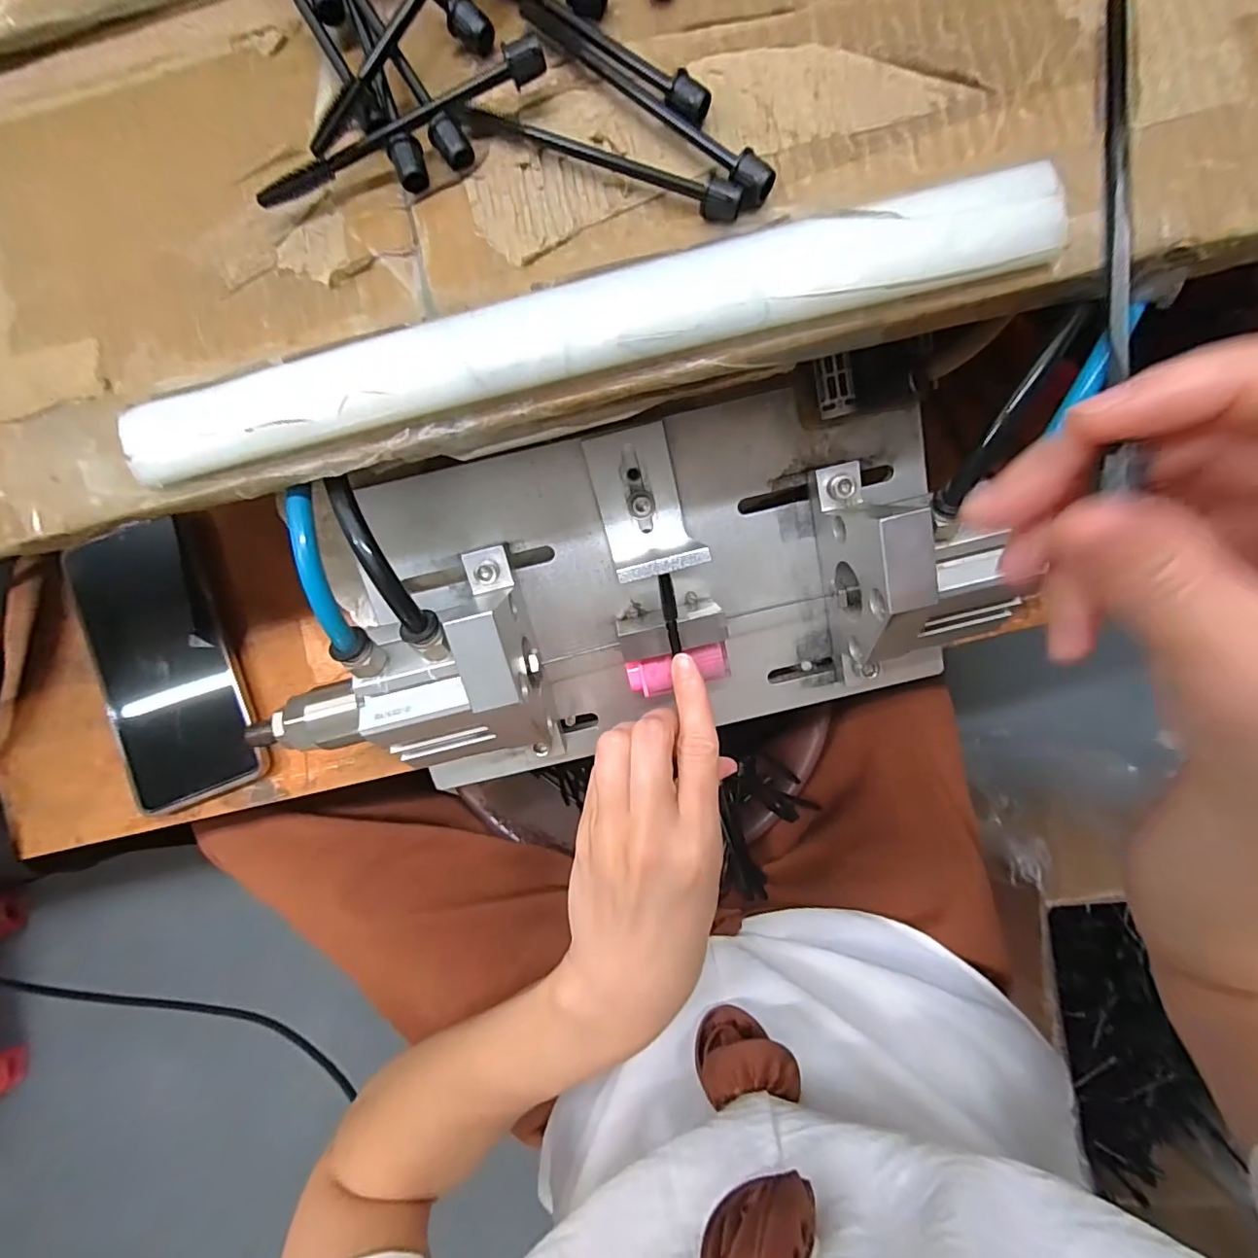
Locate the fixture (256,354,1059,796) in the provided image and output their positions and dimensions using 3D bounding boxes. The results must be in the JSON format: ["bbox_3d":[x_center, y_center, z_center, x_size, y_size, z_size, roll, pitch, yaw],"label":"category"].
[{"bbox_3d":[0.000,-0.012,0.256,0.302,0.100,0.160,-12,105,0],"label":"fixture"}]

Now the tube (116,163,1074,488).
[{"bbox_3d":[-0.016,-0.090,0.170,0.287,0.014,0.025,-13,84,2],"label":"tube"}]

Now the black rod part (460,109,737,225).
[{"bbox_3d":[-0.008,-0.149,0.175,0.094,0.010,0.014,24,87,5],"label":"black rod part"}]

